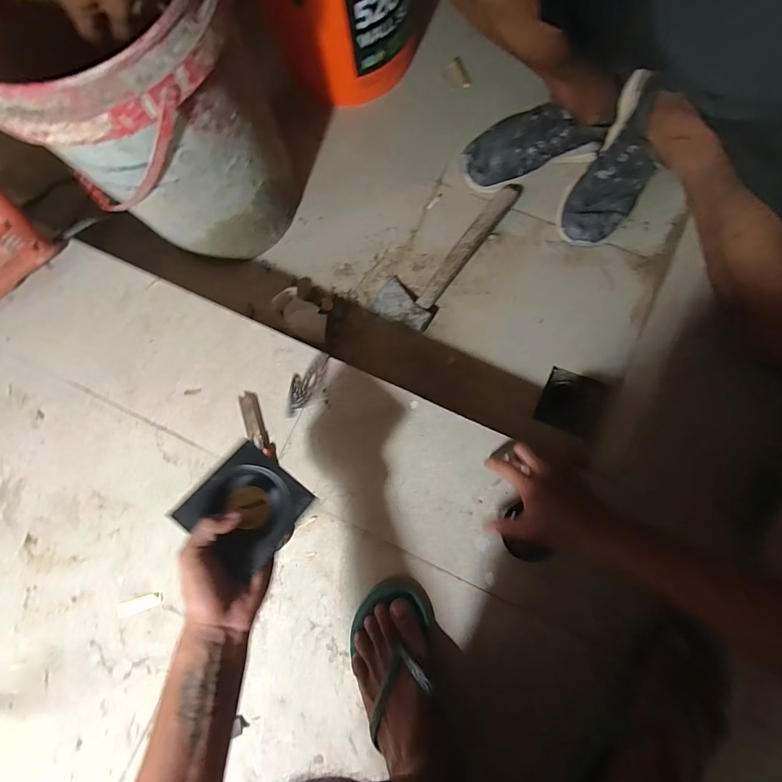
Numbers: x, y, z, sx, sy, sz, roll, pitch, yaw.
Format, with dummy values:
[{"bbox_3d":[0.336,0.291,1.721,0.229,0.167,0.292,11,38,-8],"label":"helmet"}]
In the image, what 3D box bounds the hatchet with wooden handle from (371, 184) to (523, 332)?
[{"bbox_3d":[0.103,-0.262,0.673,0.107,0.030,0.333,35,85,7],"label":"hatchet with wooden handle"}]

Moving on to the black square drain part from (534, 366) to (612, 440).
[{"bbox_3d":[0.307,0.019,0.633,0.095,0.014,0.095,23,95,22],"label":"black square drain part"}]

